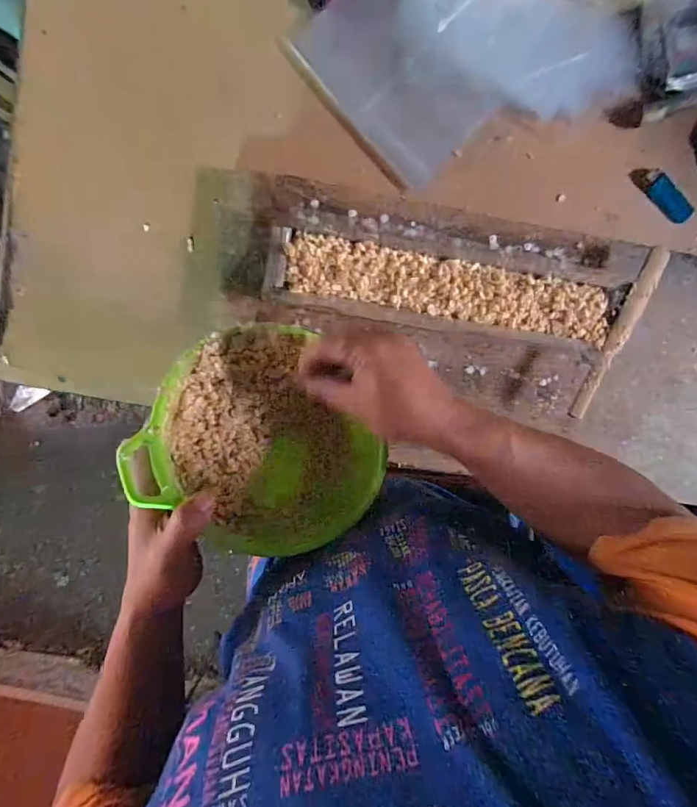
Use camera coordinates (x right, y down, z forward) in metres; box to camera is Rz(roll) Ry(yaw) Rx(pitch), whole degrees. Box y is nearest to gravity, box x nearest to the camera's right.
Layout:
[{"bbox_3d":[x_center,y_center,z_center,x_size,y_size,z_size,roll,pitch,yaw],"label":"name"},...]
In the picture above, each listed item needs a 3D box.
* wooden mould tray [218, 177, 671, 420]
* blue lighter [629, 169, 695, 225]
[{"bbox_3d":[0.107,-0.126,0.504,0.476,0.050,0.216,8,93,-5],"label":"wooden mould tray"},{"bbox_3d":[0.409,-0.272,0.552,0.092,0.019,0.022,40,90,-6],"label":"blue lighter"}]

